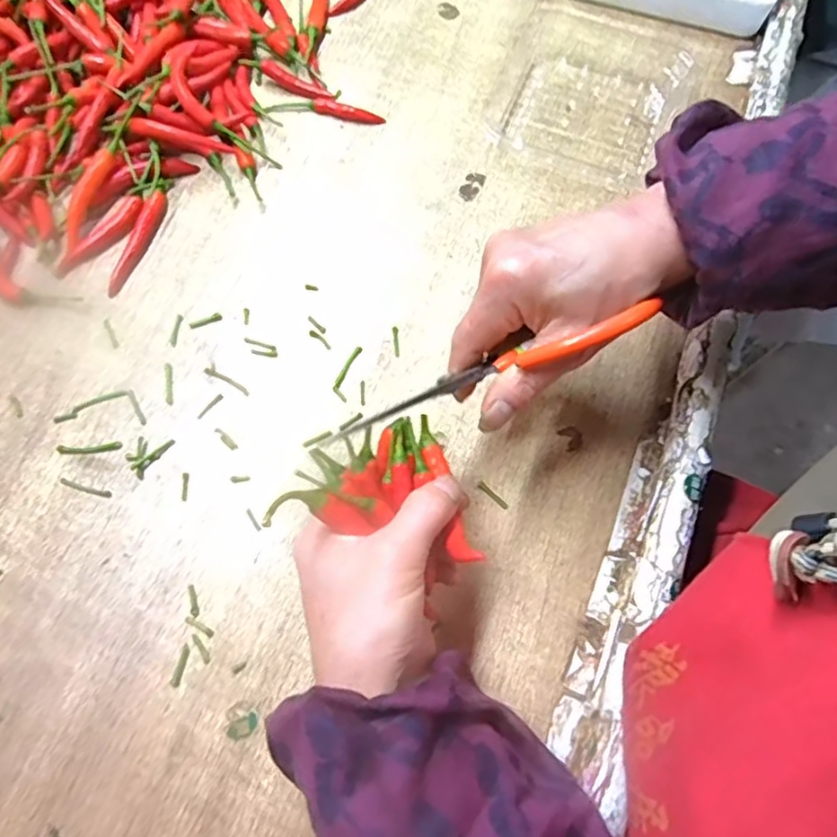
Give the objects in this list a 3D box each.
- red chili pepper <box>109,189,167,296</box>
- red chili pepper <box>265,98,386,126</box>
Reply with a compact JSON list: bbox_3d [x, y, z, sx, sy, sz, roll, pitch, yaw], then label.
[{"bbox_3d":[-0.192,-0.121,0.432,0.014,0.009,0.081,17,70,5],"label":"red chili pepper"},{"bbox_3d":[-0.068,-0.229,0.470,0.085,0.006,0.017,6,69,1],"label":"red chili pepper"}]

